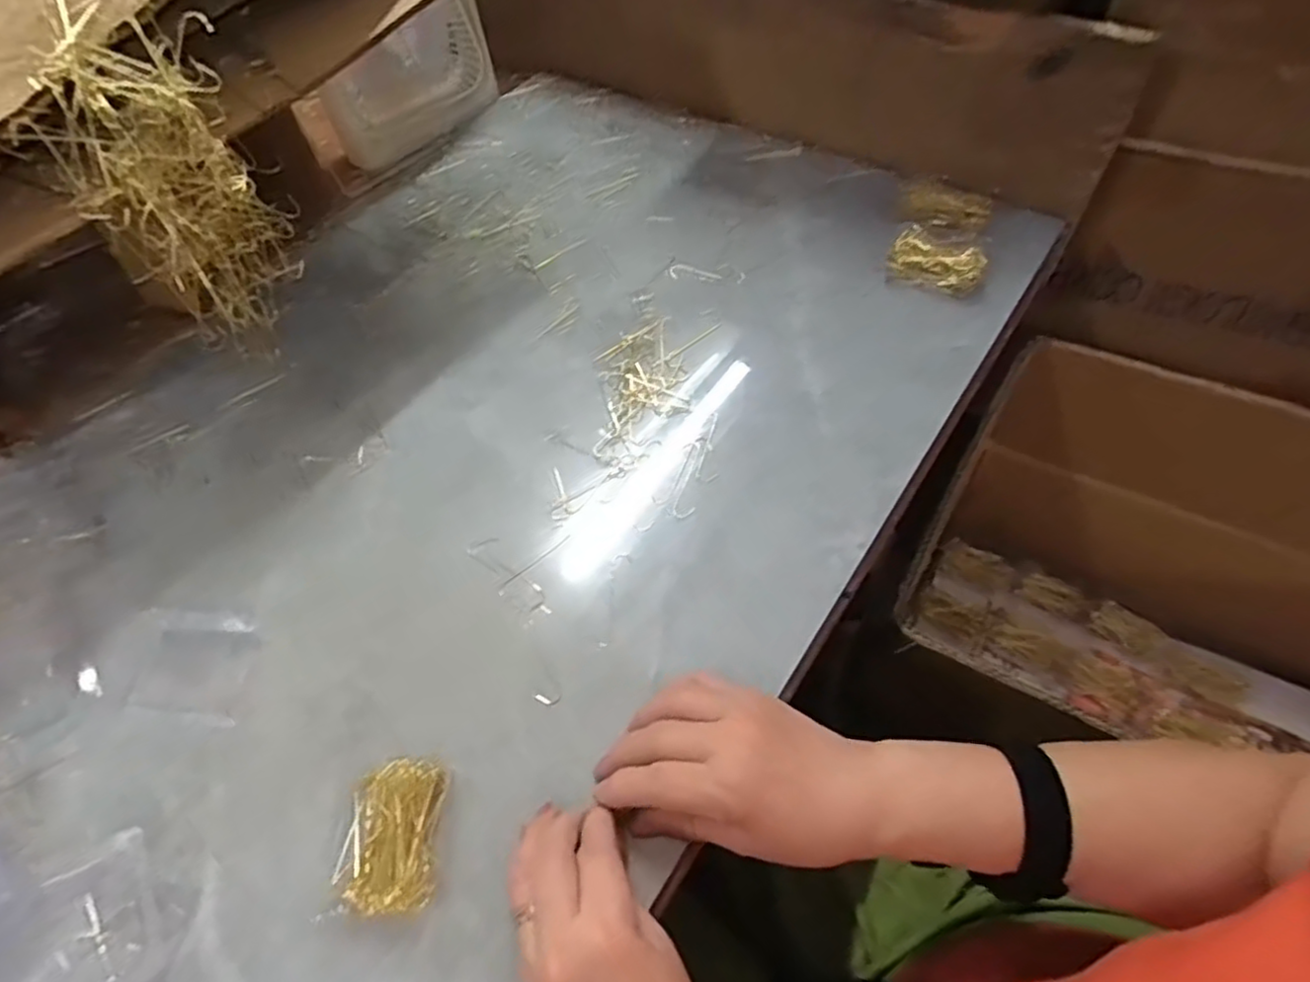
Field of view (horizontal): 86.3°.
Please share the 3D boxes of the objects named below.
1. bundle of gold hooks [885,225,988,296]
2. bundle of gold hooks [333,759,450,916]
[{"bbox_3d":[0.226,-0.186,0.562,0.078,0.026,0.037,34,66,24],"label":"bundle of gold hooks"},{"bbox_3d":[-0.135,0.176,0.357,0.048,0.017,0.068,-5,56,2],"label":"bundle of gold hooks"}]

